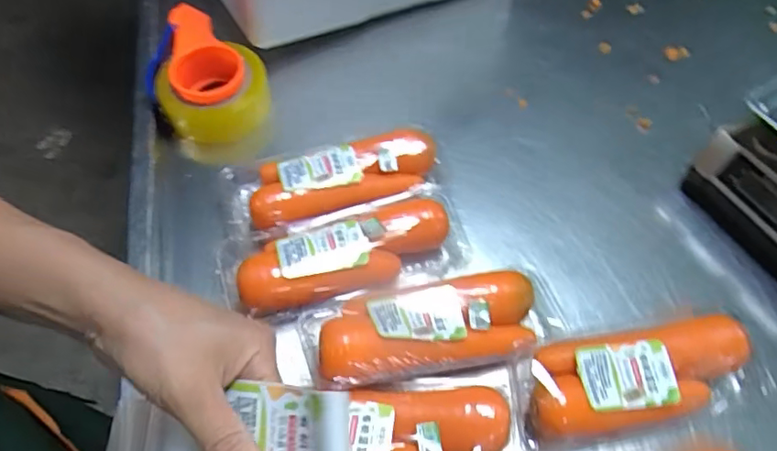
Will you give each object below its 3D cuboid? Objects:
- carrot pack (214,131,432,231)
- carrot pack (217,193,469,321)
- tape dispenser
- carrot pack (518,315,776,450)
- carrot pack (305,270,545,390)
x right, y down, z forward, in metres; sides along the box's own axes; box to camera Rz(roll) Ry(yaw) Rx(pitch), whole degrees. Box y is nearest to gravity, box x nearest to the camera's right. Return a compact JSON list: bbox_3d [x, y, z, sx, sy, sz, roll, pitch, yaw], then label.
[{"bbox_3d":[-0.053,-0.044,0.580,0.211,0.046,0.089,-10,58,-10],"label":"carrot pack"},{"bbox_3d":[-0.036,0.028,0.532,0.230,0.049,0.087,-13,59,-11],"label":"carrot pack"},{"bbox_3d":[-0.208,-0.165,0.656,0.124,0.082,0.178,-11,58,-10],"label":"tape dispenser"},{"bbox_3d":[0.219,0.132,0.483,0.229,0.061,0.088,-10,58,-10],"label":"carrot pack"},{"bbox_3d":[0.040,0.084,0.483,0.216,0.043,0.086,-8,58,-8],"label":"carrot pack"}]

